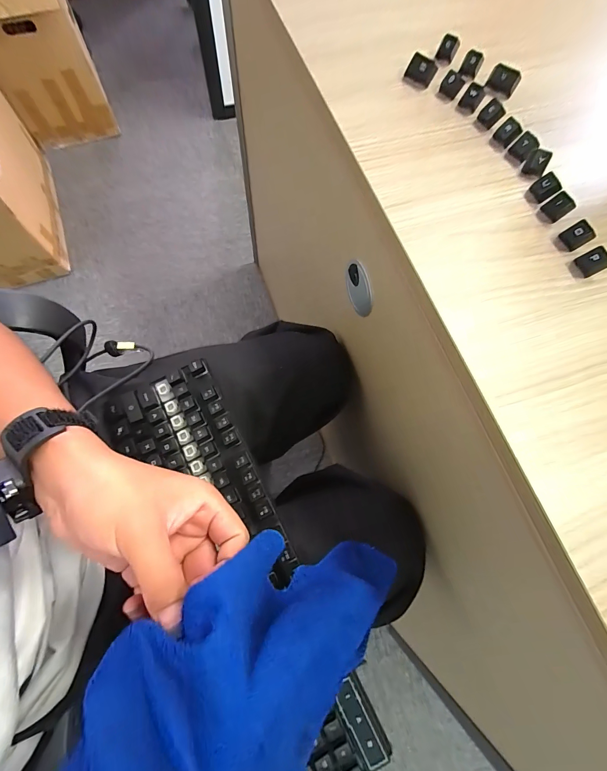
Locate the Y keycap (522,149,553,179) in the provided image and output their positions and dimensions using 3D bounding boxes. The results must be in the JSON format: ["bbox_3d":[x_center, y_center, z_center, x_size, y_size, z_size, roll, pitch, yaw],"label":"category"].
[{"bbox_3d":[0.198,-0.187,0.281,0.016,0.019,0.012,36,73,9],"label":"Y keycap"}]

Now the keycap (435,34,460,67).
[{"bbox_3d":[0.144,-0.335,0.329,0.017,0.019,0.017,30,73,8],"label":"keycap"}]

